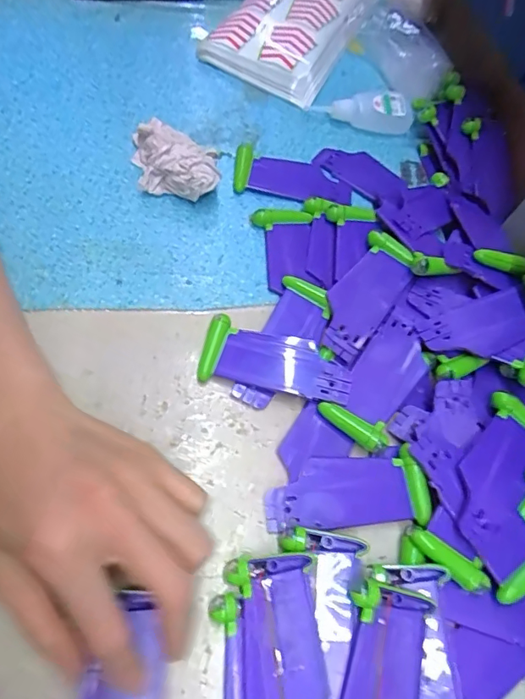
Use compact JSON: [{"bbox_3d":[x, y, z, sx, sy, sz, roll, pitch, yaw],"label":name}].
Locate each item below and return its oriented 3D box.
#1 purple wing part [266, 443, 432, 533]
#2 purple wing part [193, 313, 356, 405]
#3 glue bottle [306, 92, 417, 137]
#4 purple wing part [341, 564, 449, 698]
[{"bbox_3d":[0.046,0.078,0.267,0.087,0.007,0.038,-4,65,-12],"label":"purple wing part"},{"bbox_3d":[0.009,0.008,0.296,0.091,0.007,0.038,17,62,-2],"label":"purple wing part"},{"bbox_3d":[0.084,-0.197,0.405,0.080,0.024,0.022,-3,65,-12],"label":"glue bottle"},{"bbox_3d":[0.054,0.159,0.229,0.043,0.013,0.114,22,72,-9],"label":"purple wing part"}]

